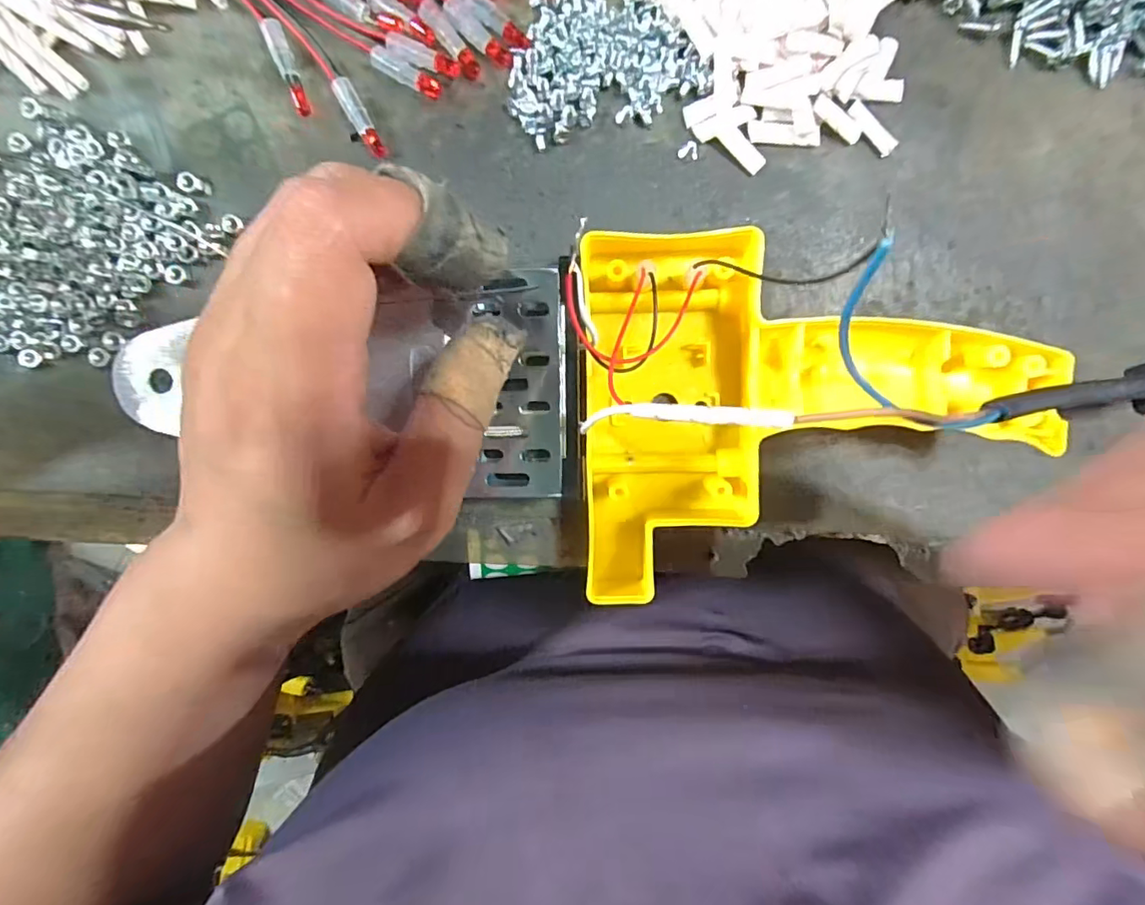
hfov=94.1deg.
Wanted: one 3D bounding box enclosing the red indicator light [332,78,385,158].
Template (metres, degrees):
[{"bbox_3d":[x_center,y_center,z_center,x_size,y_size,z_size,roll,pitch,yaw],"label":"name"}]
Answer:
[{"bbox_3d":[-0.074,-0.118,0.187,0.007,0.005,0.027,-30,97,2],"label":"red indicator light"}]

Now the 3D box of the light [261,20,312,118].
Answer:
[{"bbox_3d":[-0.099,-0.134,0.184,0.007,0.004,0.032,-20,98,1],"label":"light"}]

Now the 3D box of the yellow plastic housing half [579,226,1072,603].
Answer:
[{"bbox_3d":[0.078,-0.013,0.188,0.145,0.040,0.121,-2,97,-2],"label":"yellow plastic housing half"}]

